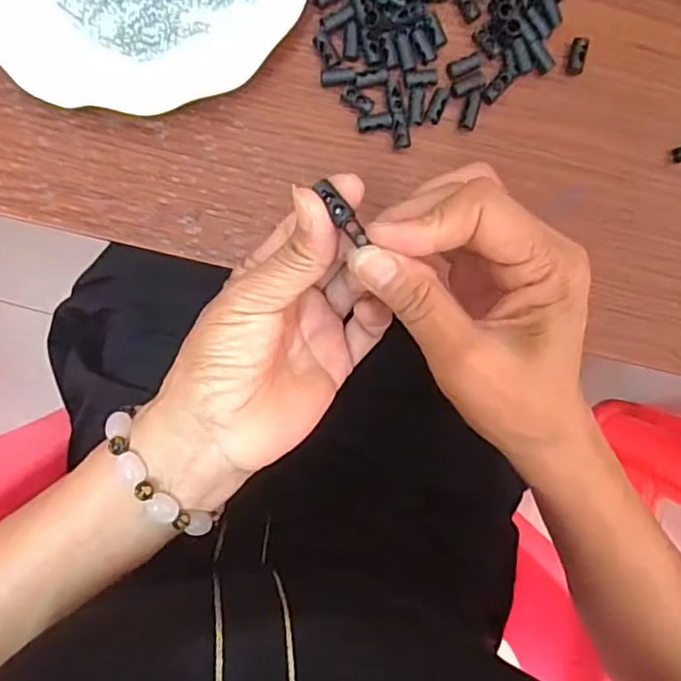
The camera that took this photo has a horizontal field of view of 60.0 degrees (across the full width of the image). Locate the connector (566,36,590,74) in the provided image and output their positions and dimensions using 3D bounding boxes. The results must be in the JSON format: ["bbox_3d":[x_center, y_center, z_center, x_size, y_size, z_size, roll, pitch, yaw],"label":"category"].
[{"bbox_3d":[0.135,-0.162,0.335,0.009,0.006,0.019,8,91,-6],"label":"connector"}]

